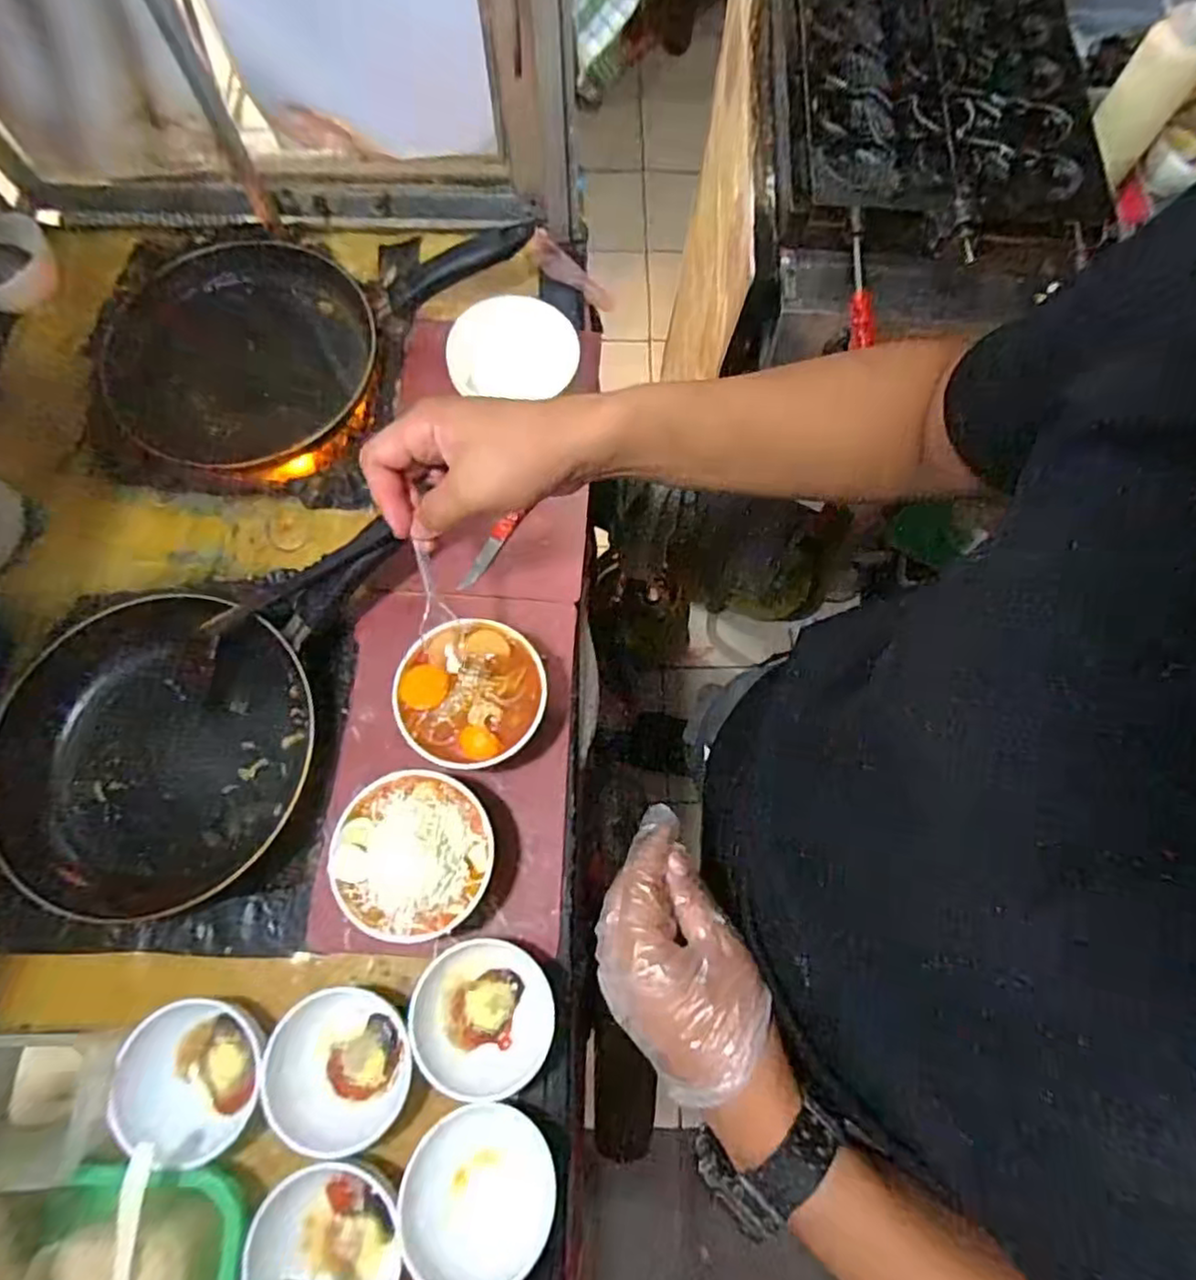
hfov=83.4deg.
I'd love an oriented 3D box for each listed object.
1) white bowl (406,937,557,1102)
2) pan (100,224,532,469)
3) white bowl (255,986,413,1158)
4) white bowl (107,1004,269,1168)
[{"bbox_3d":[-0.077,0.256,0.456,0.091,0.045,0.092,0,73,-1],"label":"white bowl"},{"bbox_3d":[-0.259,-0.300,0.617,0.392,0.102,0.186,-14,72,-5],"label":"pan"},{"bbox_3d":[-0.172,0.284,0.449,0.084,0.046,0.087,0,73,-1],"label":"white bowl"},{"bbox_3d":[-0.268,0.291,0.444,0.100,0.053,0.088,-30,76,-10],"label":"white bowl"}]

